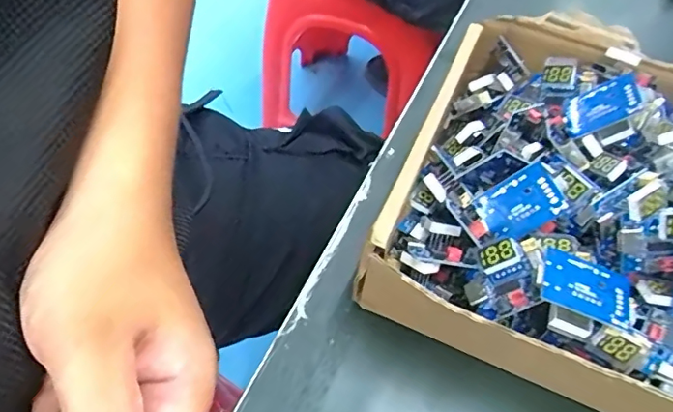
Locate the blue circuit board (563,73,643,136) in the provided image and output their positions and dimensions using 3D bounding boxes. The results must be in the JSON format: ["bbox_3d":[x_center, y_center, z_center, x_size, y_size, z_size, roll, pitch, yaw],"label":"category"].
[{"bbox_3d":[0.106,-0.040,0.215,0.004,0.028,0.018,21,59,-39],"label":"blue circuit board"}]

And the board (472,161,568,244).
[{"bbox_3d":[0.067,0.000,0.196,0.028,0.004,0.021,-33,92,15],"label":"board"}]

